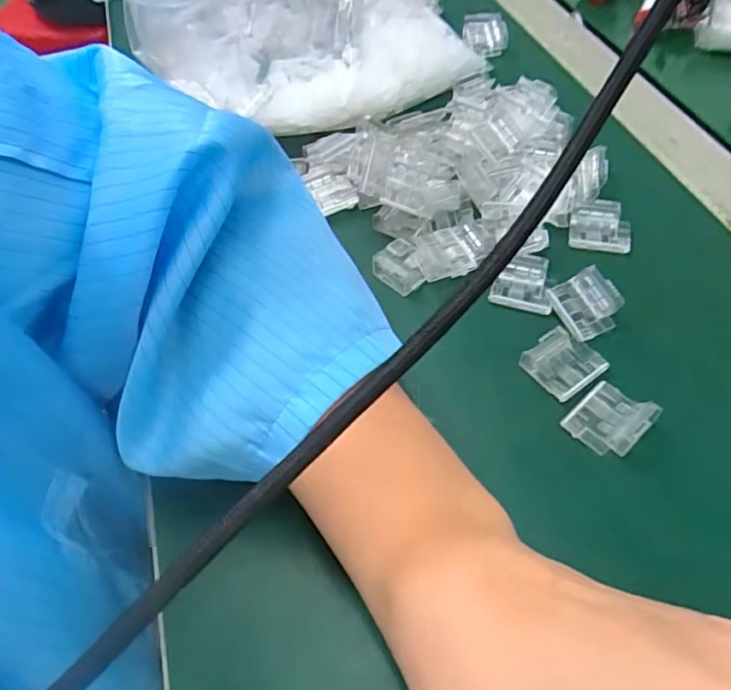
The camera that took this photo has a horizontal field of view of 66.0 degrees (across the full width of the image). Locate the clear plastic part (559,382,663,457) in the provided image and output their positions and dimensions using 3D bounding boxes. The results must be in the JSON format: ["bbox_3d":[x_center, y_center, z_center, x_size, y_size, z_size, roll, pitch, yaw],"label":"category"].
[{"bbox_3d":[0.098,0.029,0.225,0.027,0.004,0.031,36,64,25],"label":"clear plastic part"}]

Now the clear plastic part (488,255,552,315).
[{"bbox_3d":[0.074,-0.029,0.265,0.027,0.004,0.027,14,77,9],"label":"clear plastic part"}]

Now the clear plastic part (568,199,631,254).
[{"bbox_3d":[0.118,-0.059,0.282,0.029,0.012,0.026,9,56,10],"label":"clear plastic part"}]

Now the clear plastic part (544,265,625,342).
[{"bbox_3d":[0.099,-0.019,0.253,0.026,0.012,0.028,-23,57,-12],"label":"clear plastic part"}]

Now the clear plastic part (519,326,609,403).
[{"bbox_3d":[0.085,0.006,0.238,0.028,0.008,0.026,-34,59,-19],"label":"clear plastic part"}]

